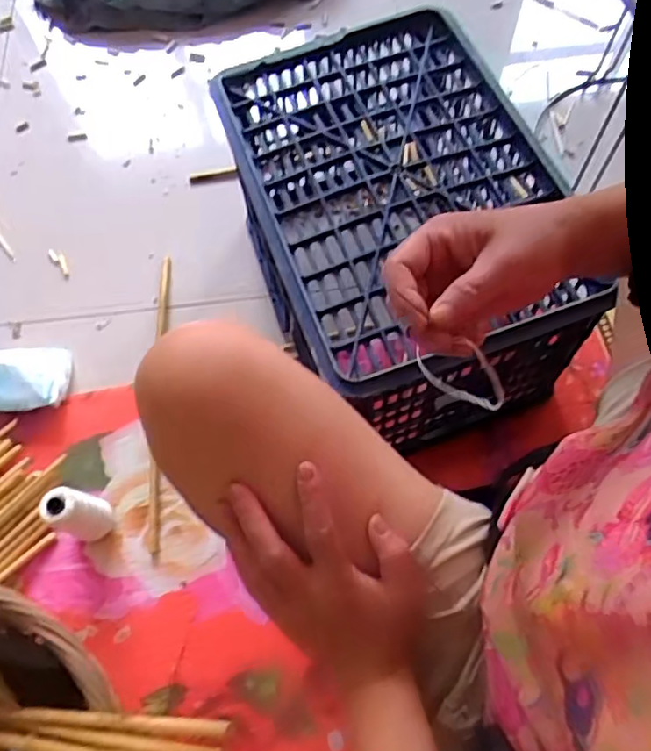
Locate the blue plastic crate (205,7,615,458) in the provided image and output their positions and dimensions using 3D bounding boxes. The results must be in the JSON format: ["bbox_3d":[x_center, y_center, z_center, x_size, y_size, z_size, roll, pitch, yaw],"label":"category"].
[{"bbox_3d":[0.086,-0.180,0.773,0.336,0.243,0.491,-19,67,-5],"label":"blue plastic crate"}]

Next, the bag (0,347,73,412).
[{"bbox_3d":[-0.454,0.000,0.866,0.136,0.065,0.114,-2,66,3],"label":"bag"}]

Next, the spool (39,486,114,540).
[{"bbox_3d":[-0.314,0.177,0.749,0.049,0.110,0.054,17,68,10],"label":"spool"}]

